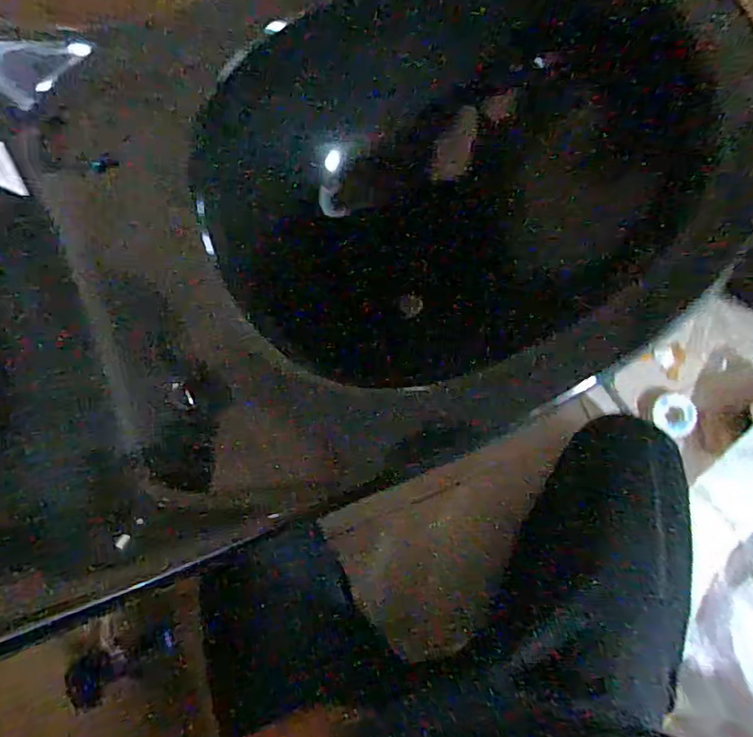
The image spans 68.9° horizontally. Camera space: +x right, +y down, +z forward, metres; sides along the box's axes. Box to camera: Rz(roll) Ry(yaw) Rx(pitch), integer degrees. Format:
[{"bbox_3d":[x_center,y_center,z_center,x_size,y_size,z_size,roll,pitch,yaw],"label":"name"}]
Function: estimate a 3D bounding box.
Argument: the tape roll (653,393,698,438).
[{"bbox_3d":[0.374,0.059,0.688,0.049,0.021,0.053,0,83,4],"label":"tape roll"}]

